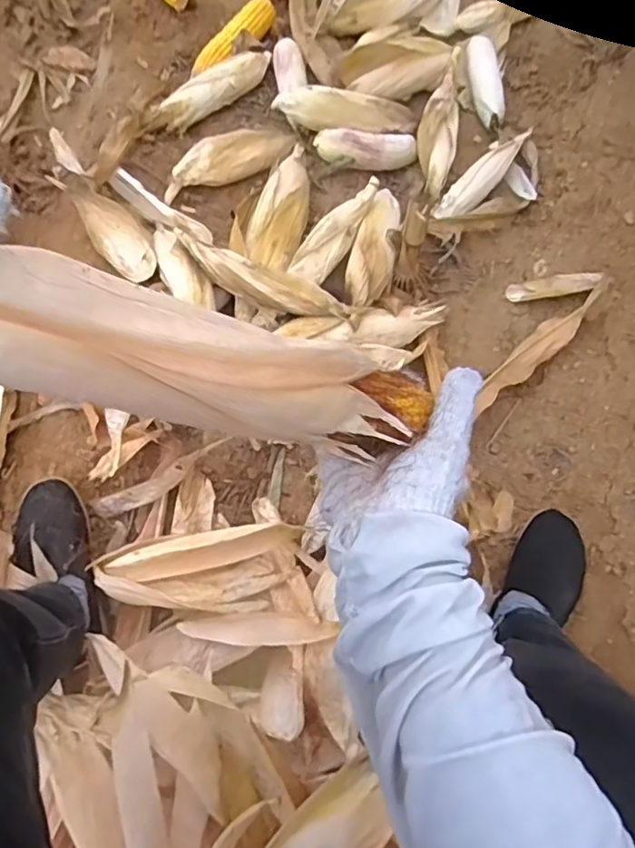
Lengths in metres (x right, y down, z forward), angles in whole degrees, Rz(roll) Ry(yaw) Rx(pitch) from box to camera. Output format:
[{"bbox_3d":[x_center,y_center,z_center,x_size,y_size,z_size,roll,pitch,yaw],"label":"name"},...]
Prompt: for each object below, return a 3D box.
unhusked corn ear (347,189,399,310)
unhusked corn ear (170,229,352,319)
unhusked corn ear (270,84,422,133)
[{"bbox_3d":[0.091,-0.278,0.911,0.070,0.049,0.231,16,74,5],"label":"unhusked corn ear"},{"bbox_3d":[-0.088,-0.208,0.876,0.286,0.055,0.057,22,75,7],"label":"unhusked corn ear"},{"bbox_3d":[0.053,-0.526,0.992,0.253,0.047,0.065,-4,73,-19],"label":"unhusked corn ear"}]

